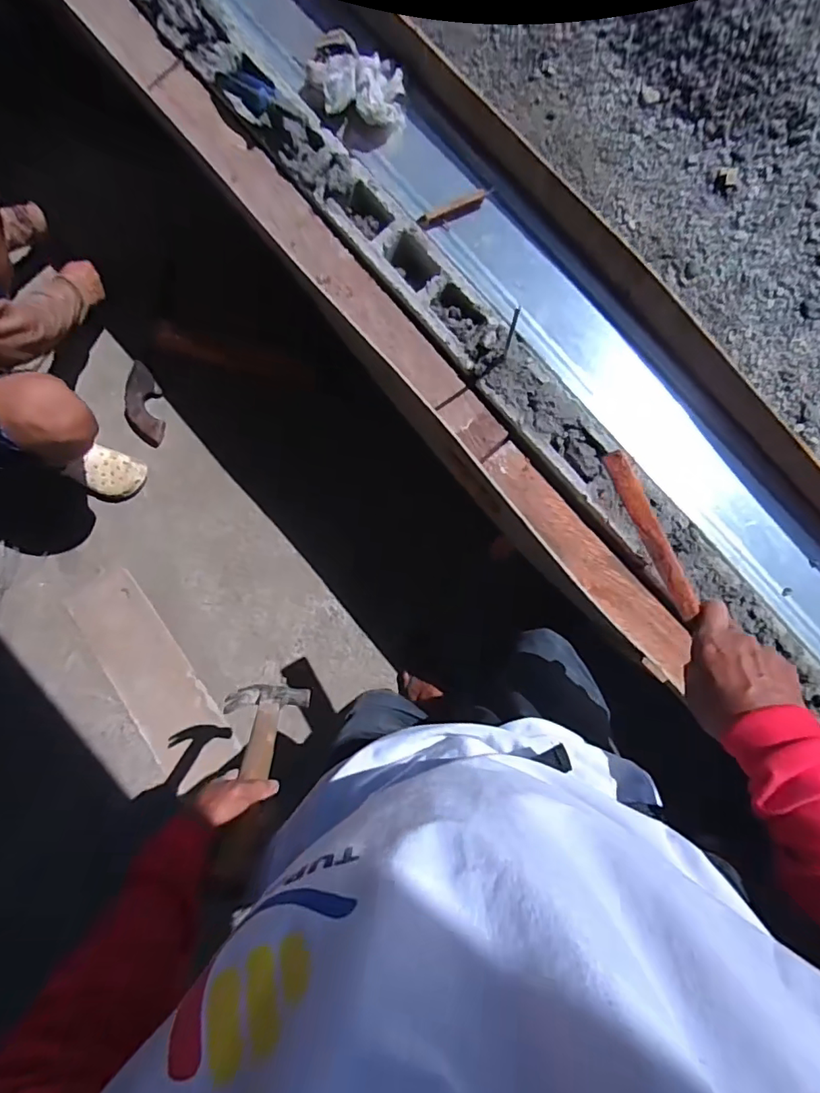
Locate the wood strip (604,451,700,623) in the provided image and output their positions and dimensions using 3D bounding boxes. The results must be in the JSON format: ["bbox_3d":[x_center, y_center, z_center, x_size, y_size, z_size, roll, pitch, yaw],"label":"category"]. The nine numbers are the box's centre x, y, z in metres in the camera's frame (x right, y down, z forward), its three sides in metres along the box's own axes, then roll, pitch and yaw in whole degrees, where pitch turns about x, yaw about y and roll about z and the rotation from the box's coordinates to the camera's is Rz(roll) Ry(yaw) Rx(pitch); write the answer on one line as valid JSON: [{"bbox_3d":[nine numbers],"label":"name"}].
[{"bbox_3d":[0.214,-0.011,0.459,0.018,0.015,0.157,-26,90,2],"label":"wood strip"}]

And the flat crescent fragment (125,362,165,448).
[{"bbox_3d":[-0.636,-0.338,1.241,0.084,0.013,0.191,-5,91,-12],"label":"flat crescent fragment"}]

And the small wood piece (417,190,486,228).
[{"bbox_3d":[0.065,-0.536,0.825,0.110,0.010,0.020,-22,88,2],"label":"small wood piece"}]

